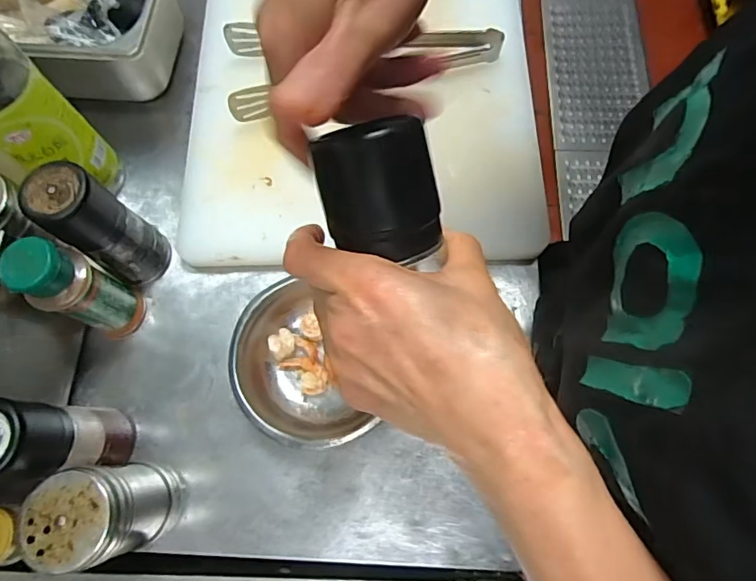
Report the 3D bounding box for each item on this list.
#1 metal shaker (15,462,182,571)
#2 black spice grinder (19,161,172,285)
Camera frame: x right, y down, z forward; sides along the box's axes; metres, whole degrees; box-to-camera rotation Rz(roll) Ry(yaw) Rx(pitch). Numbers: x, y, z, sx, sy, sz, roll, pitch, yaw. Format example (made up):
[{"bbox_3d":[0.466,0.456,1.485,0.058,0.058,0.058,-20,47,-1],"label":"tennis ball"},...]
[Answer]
[{"bbox_3d":[-0.194,0.159,0.356,0.059,0.107,0.060,-3,71,1],"label":"metal shaker"},{"bbox_3d":[-0.226,-0.052,0.405,0.043,0.135,0.053,40,77,14],"label":"black spice grinder"}]

